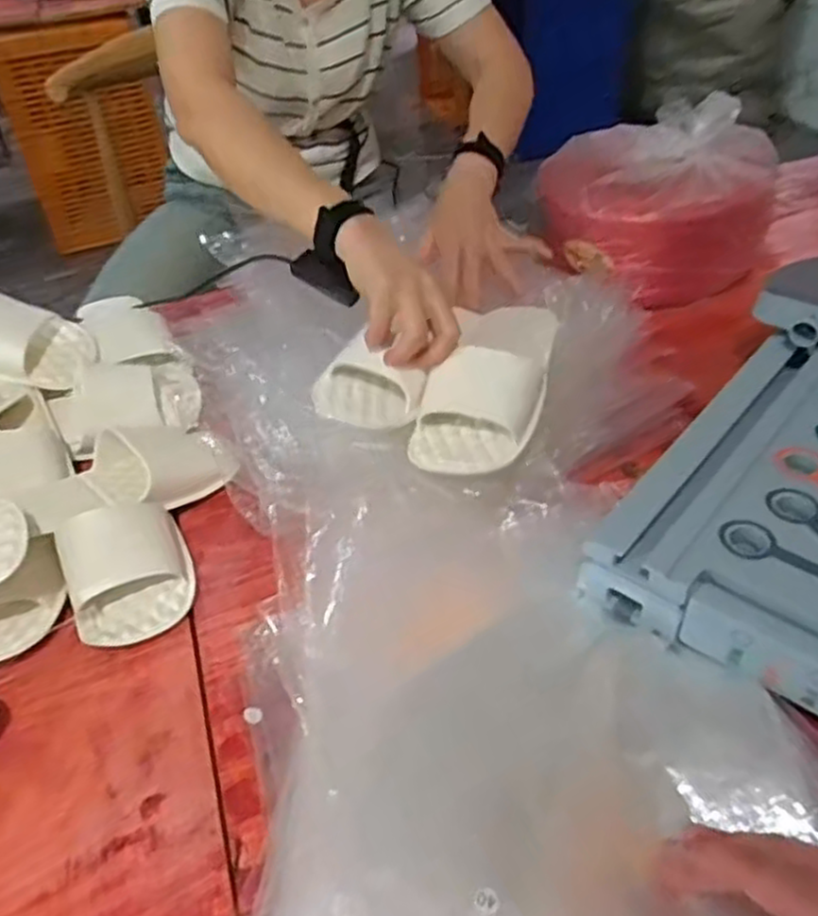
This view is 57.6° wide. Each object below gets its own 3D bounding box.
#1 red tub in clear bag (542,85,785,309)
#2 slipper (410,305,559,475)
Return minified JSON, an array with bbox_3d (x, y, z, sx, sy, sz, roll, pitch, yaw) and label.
[{"bbox_3d":[0.322,-0.322,0.952,0.295,0.155,0.207,-4,41,0],"label":"red tub in clear bag"},{"bbox_3d":[0.076,-0.088,0.692,0.100,0.051,0.245,10,43,16],"label":"slipper"}]

